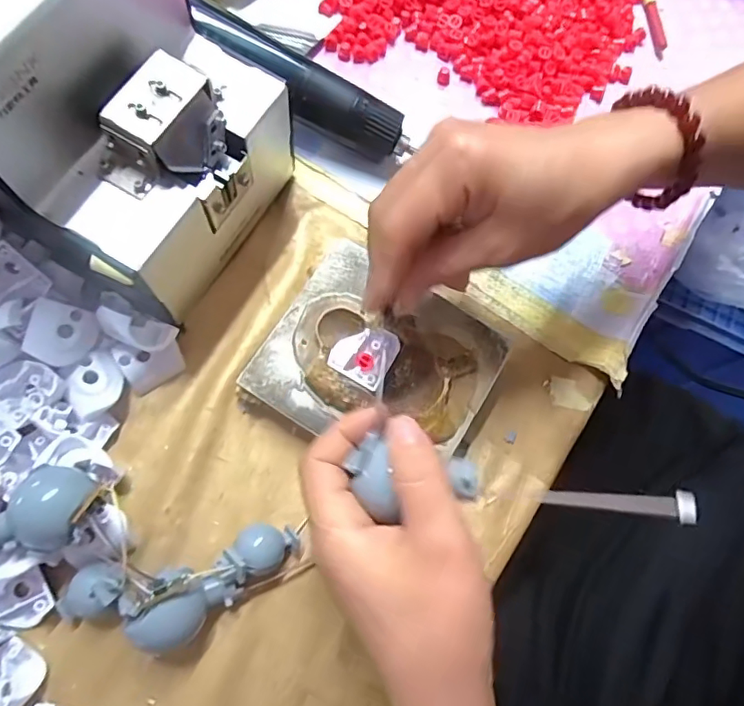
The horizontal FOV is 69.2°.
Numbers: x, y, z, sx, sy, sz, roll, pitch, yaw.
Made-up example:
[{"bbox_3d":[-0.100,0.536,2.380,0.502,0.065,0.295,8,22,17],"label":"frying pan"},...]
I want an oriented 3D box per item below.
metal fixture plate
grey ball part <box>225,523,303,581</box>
[{"bbox_3d":[0.004,0.006,0.299,0.113,0.035,0.100,32,74,5],"label":"metal fixture plate"},{"bbox_3d":[-0.054,0.096,0.268,0.029,0.027,0.023,-39,80,-13],"label":"grey ball part"}]

